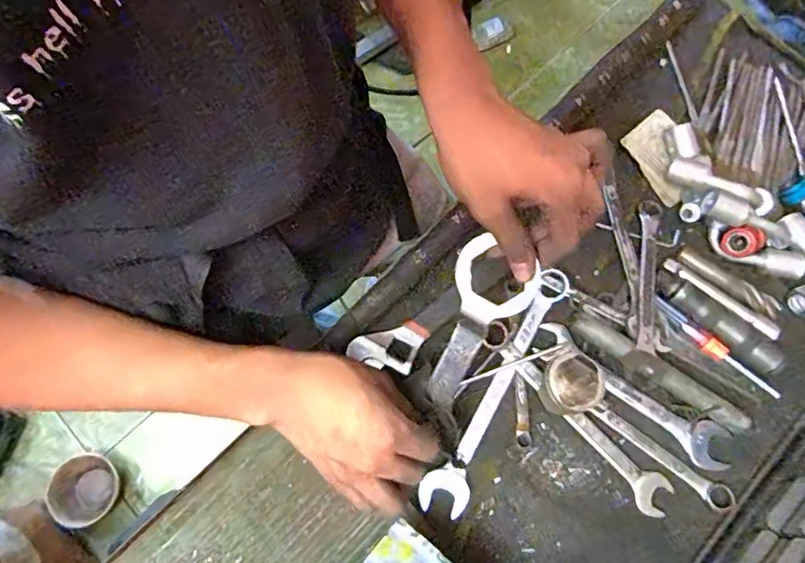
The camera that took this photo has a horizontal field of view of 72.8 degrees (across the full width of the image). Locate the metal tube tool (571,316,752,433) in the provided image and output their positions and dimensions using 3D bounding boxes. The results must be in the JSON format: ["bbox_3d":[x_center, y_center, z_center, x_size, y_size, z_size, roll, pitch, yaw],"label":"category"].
[{"bbox_3d":[0.239,0.085,0.507,0.175,0.027,0.022,34,76,10],"label":"metal tube tool"}]

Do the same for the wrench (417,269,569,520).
[{"bbox_3d":[0.091,0.098,0.508,0.039,0.013,0.247,29,77,9],"label":"wrench"}]

